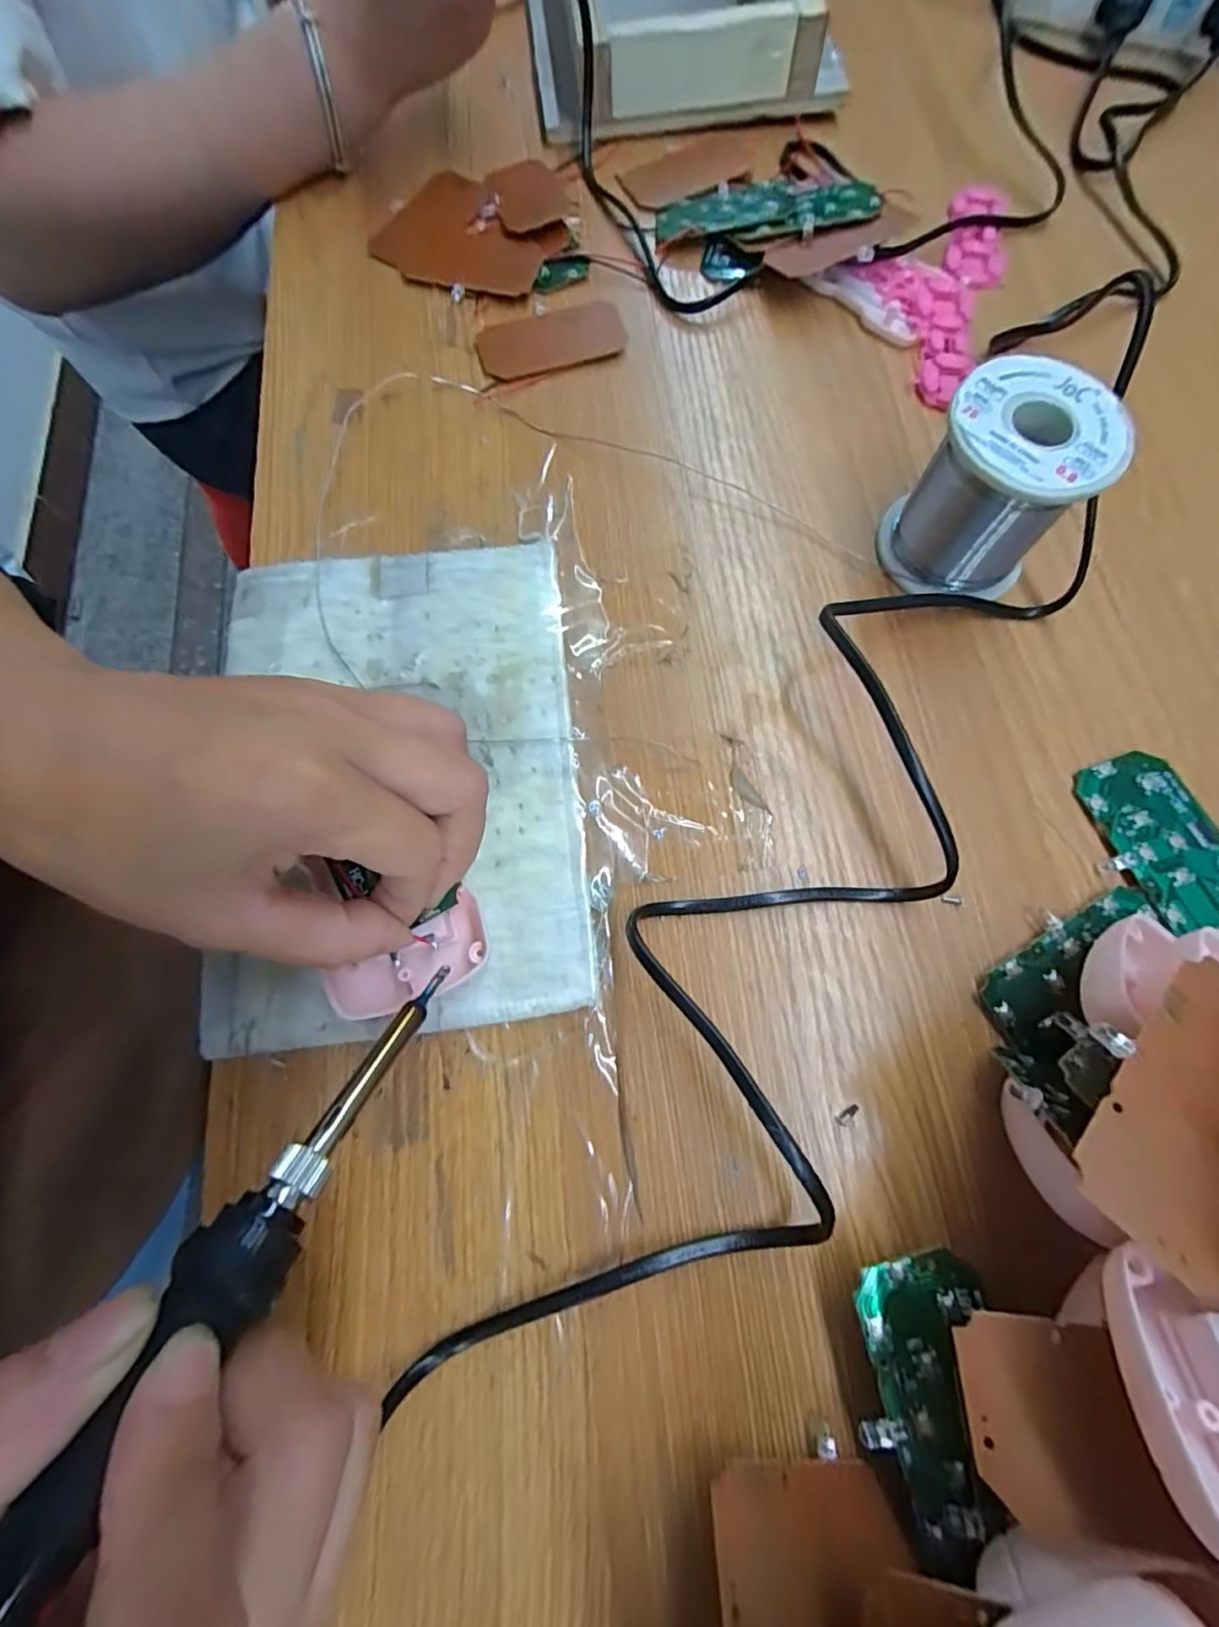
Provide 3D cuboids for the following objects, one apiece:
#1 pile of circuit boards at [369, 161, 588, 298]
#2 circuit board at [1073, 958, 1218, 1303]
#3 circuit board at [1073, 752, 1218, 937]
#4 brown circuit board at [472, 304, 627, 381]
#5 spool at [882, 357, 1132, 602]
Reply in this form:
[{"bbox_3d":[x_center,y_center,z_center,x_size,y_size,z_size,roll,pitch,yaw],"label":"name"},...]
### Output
[{"bbox_3d":[-0.074,-0.323,0.328,0.107,0.008,0.103,-11,73,-2],"label":"pile of circuit boards"},{"bbox_3d":[0.143,0.071,0.141,0.038,0.011,0.072,43,79,13],"label":"circuit board"},{"bbox_3d":[0.209,0.012,0.225,0.041,0.008,0.072,-19,74,-5],"label":"circuit board"},{"bbox_3d":[-0.030,-0.246,0.310,0.075,0.004,0.039,-17,73,-4],"label":"brown circuit board"},{"bbox_3d":[0.153,-0.129,0.241,0.059,0.065,0.059,33,76,10],"label":"spool"}]

